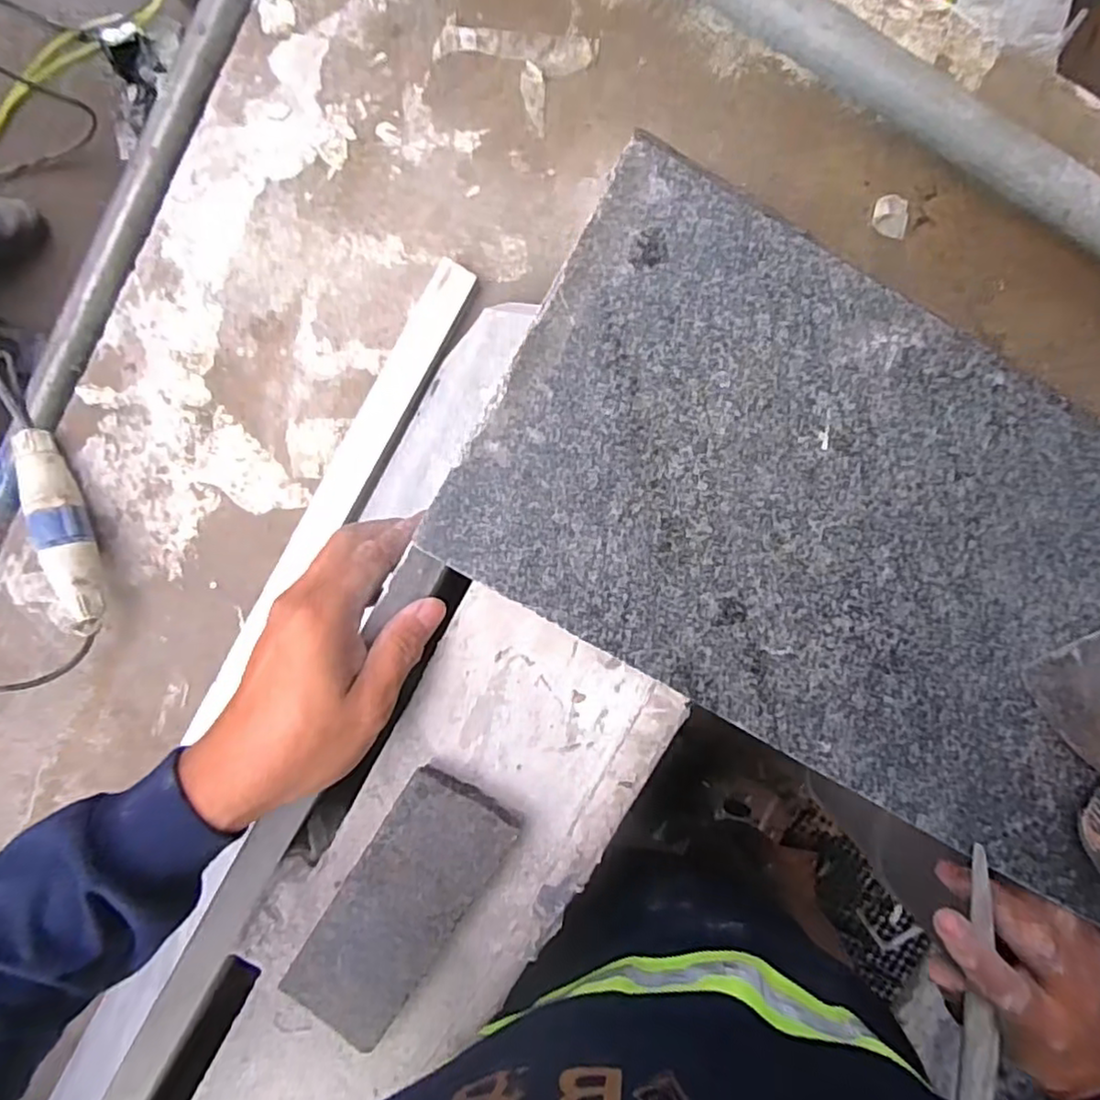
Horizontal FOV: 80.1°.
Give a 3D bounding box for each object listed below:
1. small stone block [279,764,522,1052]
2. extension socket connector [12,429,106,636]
[{"bbox_3d":[-0.077,0.187,0.341,0.066,0.015,0.148,32,97,-5],"label":"small stone block"},{"bbox_3d":[-0.496,-0.020,0.671,0.057,0.058,0.210,-11,98,1],"label":"extension socket connector"}]

